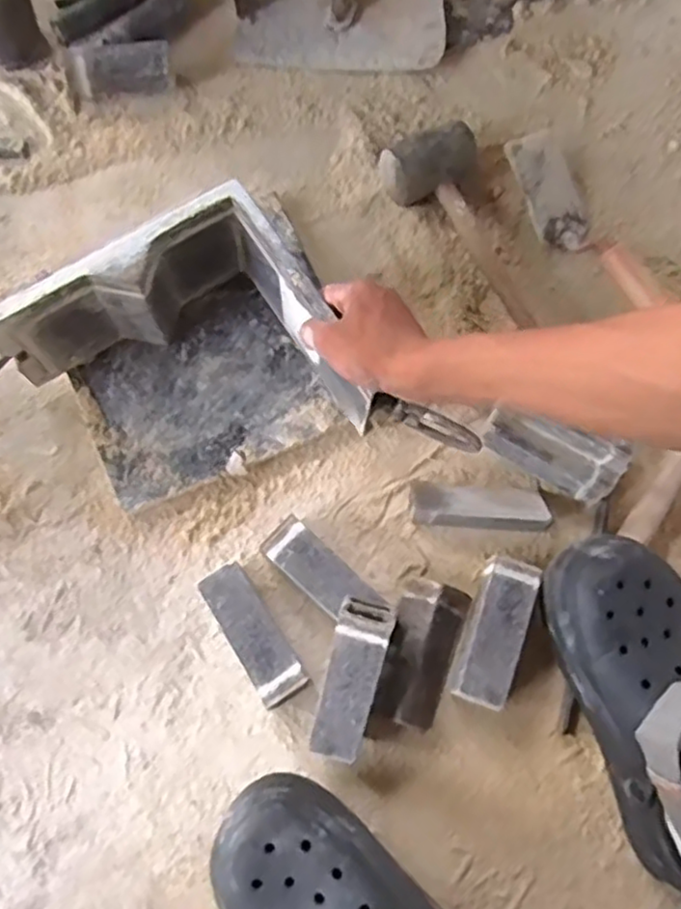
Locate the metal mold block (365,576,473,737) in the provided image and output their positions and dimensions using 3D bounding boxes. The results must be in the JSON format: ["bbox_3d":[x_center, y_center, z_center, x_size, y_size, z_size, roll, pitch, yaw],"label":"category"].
[{"bbox_3d":[0.064,0.166,0.573,0.053,0.033,0.125,20,77,1],"label":"metal mold block"}]

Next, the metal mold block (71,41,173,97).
[{"bbox_3d":[-0.223,-0.393,0.721,0.099,0.046,0.043,-5,74,0],"label":"metal mold block"}]

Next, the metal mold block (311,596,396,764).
[{"bbox_3d":[0.008,0.170,0.526,0.039,0.029,0.116,13,96,3],"label":"metal mold block"}]

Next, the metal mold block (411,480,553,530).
[{"bbox_3d":[0.119,0.042,0.605,0.115,0.042,0.044,2,74,1],"label":"metal mold block"}]

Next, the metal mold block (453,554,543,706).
[{"bbox_3d":[0.125,0.144,0.574,0.046,0.044,0.116,17,75,6],"label":"metal mold block"}]

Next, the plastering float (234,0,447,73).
[{"bbox_3d":[-0.001,-0.477,0.735,0.224,0.071,0.133,-3,74,0],"label":"plastering float"}]

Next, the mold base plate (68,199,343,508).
[{"bbox_3d":[-0.119,-0.091,0.656,0.245,0.017,0.218,-25,76,-8],"label":"mold base plate"}]

